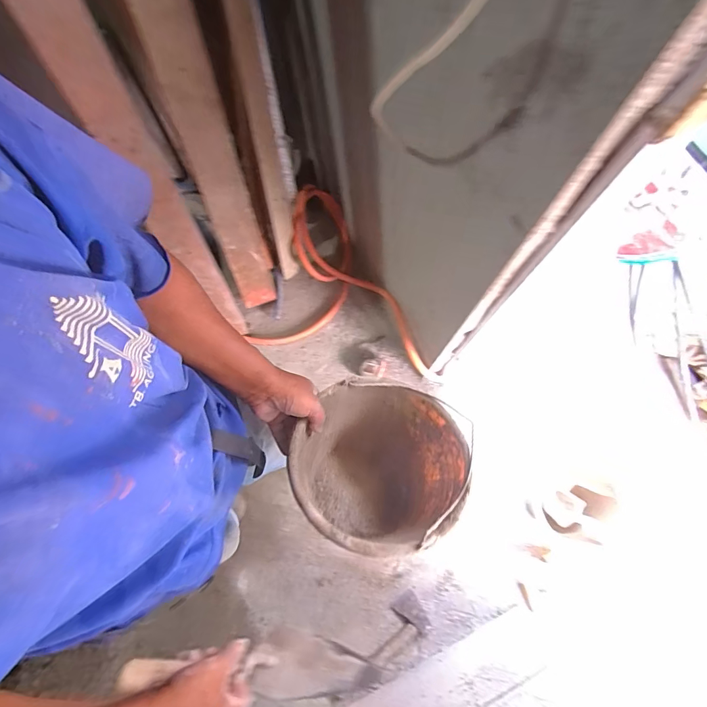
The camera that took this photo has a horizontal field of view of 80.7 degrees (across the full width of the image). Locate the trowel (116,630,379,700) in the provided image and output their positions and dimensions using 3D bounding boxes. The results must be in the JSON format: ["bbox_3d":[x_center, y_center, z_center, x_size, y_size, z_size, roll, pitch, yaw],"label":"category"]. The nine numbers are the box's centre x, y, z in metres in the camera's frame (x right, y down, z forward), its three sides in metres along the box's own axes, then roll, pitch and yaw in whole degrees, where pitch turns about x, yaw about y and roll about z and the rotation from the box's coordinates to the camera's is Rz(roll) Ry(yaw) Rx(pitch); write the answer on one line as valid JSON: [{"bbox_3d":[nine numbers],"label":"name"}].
[{"bbox_3d":[-0.123,0.403,0.529,0.309,0.048,0.080,14,72,-17],"label":"trowel"}]

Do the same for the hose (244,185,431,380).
[{"bbox_3d":[0.013,-0.230,1.340,0.577,0.211,0.523,18,74,4],"label":"hose"}]

